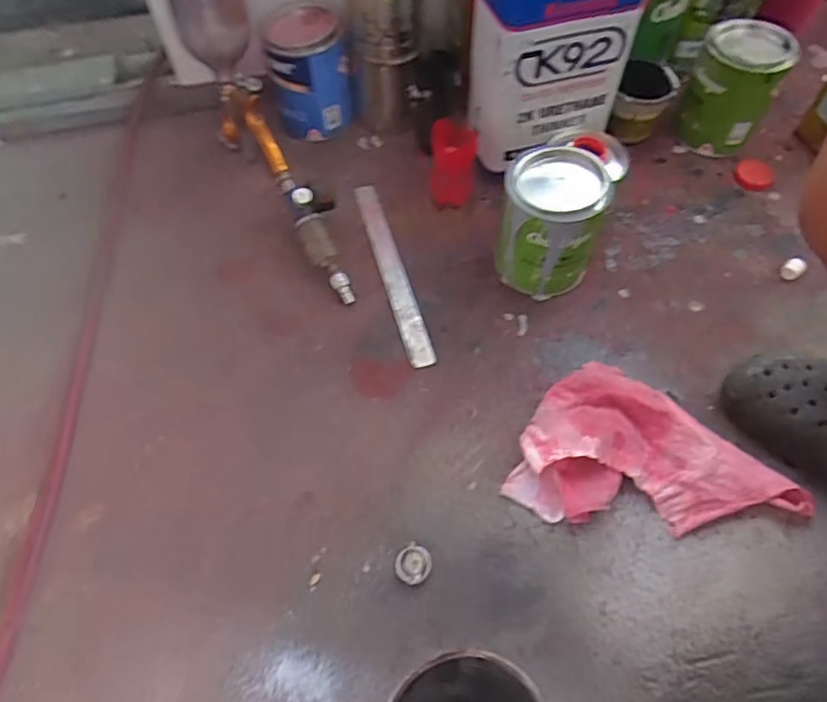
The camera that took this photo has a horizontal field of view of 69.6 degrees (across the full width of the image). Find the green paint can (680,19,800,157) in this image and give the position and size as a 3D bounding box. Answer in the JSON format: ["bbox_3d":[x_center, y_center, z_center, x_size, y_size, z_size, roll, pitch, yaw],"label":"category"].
[{"bbox_3d":[0.417,-0.340,0.792,0.105,0.135,0.109,25,62,16],"label":"green paint can"}]

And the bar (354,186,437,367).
[{"bbox_3d":[-0.026,-0.099,0.721,0.029,0.012,0.278,-14,59,-7],"label":"bar"}]

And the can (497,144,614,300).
[{"bbox_3d":[0.152,-0.141,0.669,0.103,0.137,0.107,-1,58,1],"label":"can"}]

